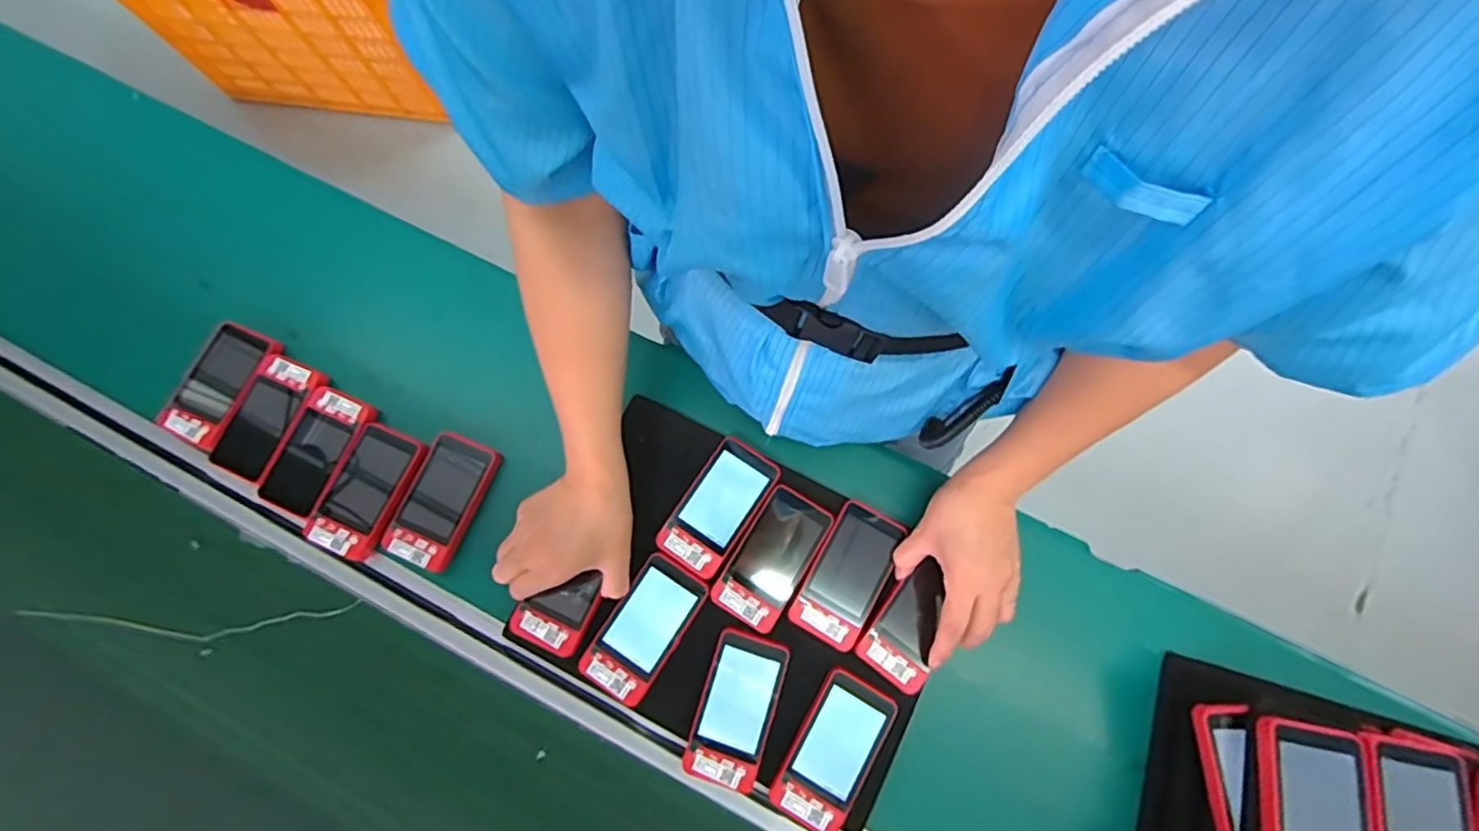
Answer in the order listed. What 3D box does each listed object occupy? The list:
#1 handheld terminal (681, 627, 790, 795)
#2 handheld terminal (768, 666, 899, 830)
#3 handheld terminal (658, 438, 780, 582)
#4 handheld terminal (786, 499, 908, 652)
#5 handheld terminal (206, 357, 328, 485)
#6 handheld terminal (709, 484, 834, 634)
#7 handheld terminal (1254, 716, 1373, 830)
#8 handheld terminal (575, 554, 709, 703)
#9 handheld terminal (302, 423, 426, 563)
[{"bbox_3d":[-0.003,0.247,0.544,0.062,0.013,0.120,18,78,5],"label":"handheld terminal"},{"bbox_3d":[0.078,0.278,0.534,0.064,0.012,0.121,30,80,8],"label":"handheld terminal"},{"bbox_3d":[-0.019,0.081,0.584,0.061,0.010,0.120,33,80,8],"label":"handheld terminal"},{"bbox_3d":[0.095,0.139,0.569,0.062,0.008,0.120,28,80,7],"label":"handheld terminal"},{"bbox_3d":[-0.454,0.001,0.615,0.066,0.013,0.117,25,79,7],"label":"handheld terminal"},{"bbox_3d":[0.029,0.126,0.573,0.062,0.011,0.119,31,80,8],"label":"handheld terminal"},{"bbox_3d":[0.400,0.280,0.450,0.067,0.037,0.123,13,78,4],"label":"handheld terminal"},{"bbox_3d":[-0.082,0.183,0.559,0.063,0.008,0.120,33,80,8],"label":"handheld terminal"},{"bbox_3d":[-0.350,0.071,0.606,0.068,0.013,0.119,24,79,6],"label":"handheld terminal"}]

